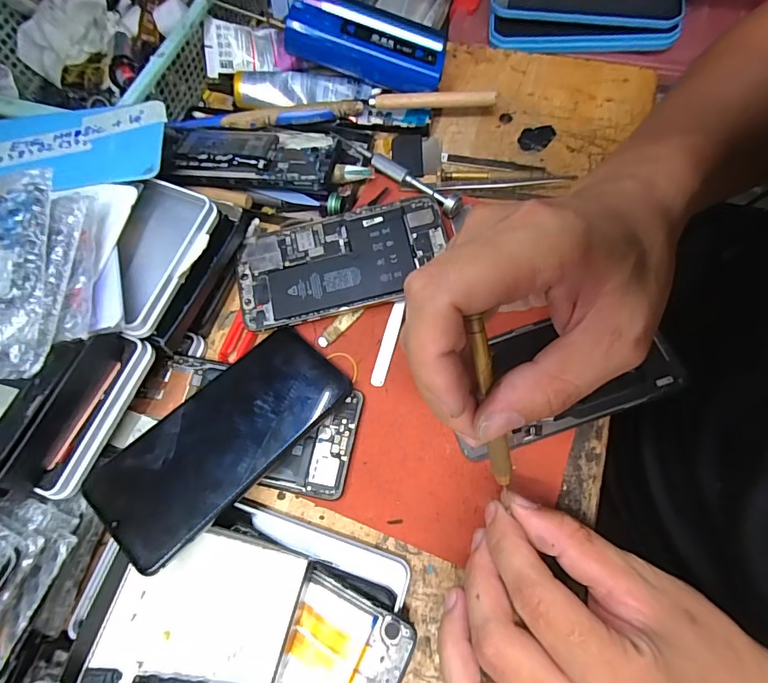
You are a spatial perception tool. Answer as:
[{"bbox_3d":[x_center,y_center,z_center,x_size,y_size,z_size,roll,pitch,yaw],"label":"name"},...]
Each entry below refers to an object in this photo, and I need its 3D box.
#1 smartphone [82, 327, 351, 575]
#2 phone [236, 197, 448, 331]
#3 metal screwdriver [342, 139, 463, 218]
[{"bbox_3d":[-0.096,0.056,0.287,0.070,0.007,0.155,41,64,18],"label":"smartphone"},{"bbox_3d":[-0.031,-0.060,0.338,0.151,0.013,0.075,-12,68,0],"label":"phone"},{"bbox_3d":[0.011,-0.134,0.368,0.115,0.015,0.014,35,75,16],"label":"metal screwdriver"}]

